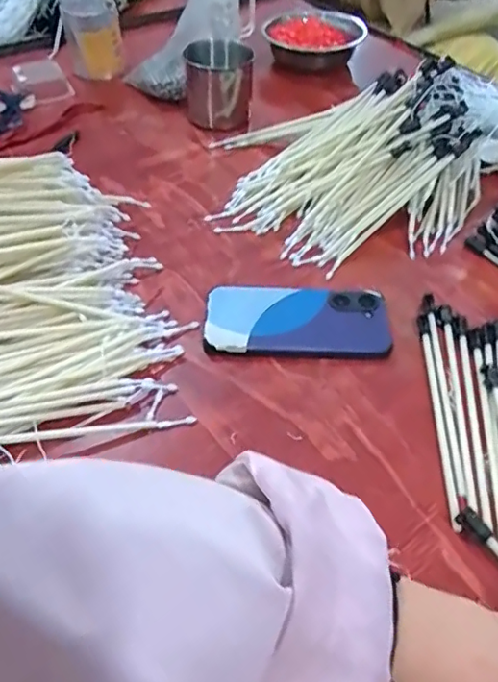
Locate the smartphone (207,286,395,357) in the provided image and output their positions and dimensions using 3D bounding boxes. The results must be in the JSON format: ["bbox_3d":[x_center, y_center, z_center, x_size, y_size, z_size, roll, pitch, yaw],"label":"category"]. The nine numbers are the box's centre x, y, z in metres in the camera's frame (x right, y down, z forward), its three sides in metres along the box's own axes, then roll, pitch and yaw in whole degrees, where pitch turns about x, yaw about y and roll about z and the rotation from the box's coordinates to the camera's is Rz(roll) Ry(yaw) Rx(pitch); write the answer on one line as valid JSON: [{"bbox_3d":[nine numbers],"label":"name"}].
[{"bbox_3d":[0.044,-0.018,0.497,0.163,0.016,0.074,1,49,0],"label":"smartphone"}]

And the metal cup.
[{"bbox_3d":[-0.040,-0.346,0.742,0.088,0.092,0.082,-2,49,-2],"label":"metal cup"}]

